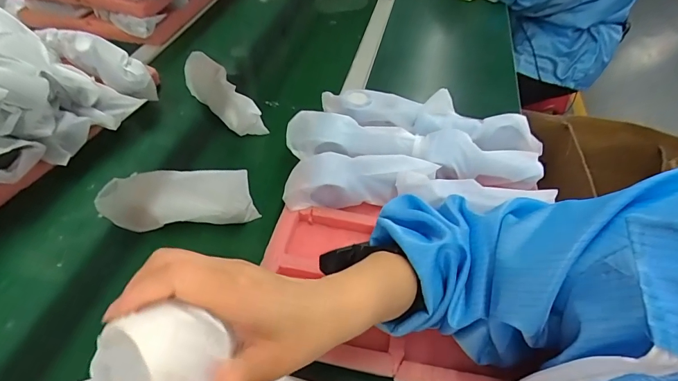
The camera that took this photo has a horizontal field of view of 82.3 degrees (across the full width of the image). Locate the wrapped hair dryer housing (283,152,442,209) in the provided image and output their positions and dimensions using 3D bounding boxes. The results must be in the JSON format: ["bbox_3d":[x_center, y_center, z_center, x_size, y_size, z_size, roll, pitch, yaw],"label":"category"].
[{"bbox_3d":[0.026,-0.022,0.518,0.192,0.053,0.066,-2,48,-5],"label":"wrapped hair dryer housing"}]

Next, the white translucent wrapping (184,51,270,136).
[{"bbox_3d":[-0.198,-0.158,0.660,0.180,0.075,0.059,45,59,12],"label":"white translucent wrapping"}]

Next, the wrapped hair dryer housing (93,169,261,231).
[{"bbox_3d":[-0.213,0.010,0.495,0.196,0.080,0.052,4,48,1],"label":"wrapped hair dryer housing"}]

